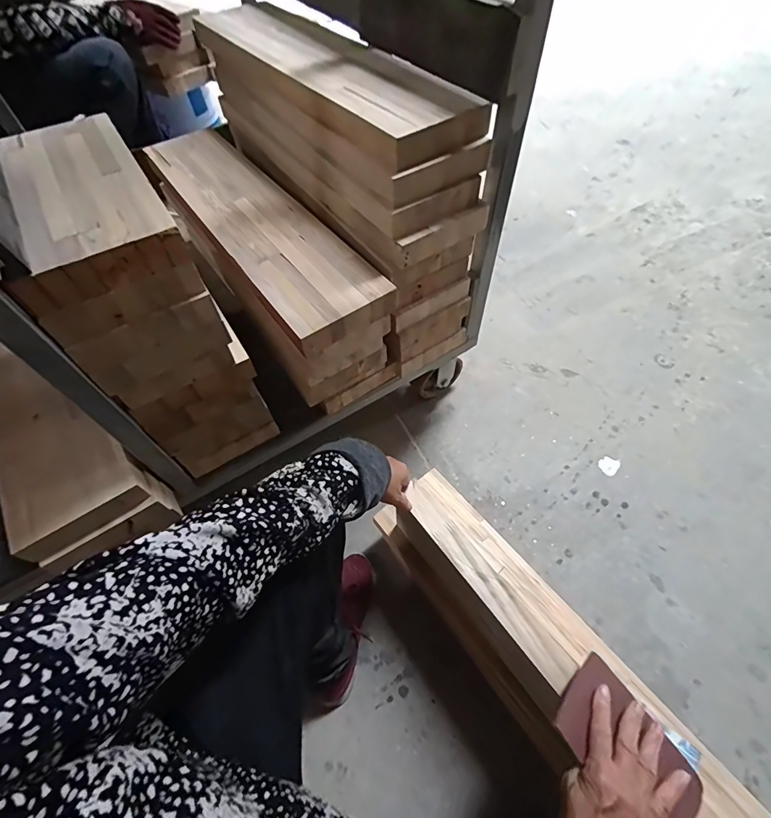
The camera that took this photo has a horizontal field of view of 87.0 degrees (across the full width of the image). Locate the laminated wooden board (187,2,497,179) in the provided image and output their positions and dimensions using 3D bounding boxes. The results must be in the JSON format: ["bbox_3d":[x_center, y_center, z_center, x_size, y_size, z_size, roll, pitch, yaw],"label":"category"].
[{"bbox_3d":[-0.106,-0.532,0.645,0.143,0.053,0.621,-32,61,-16],"label":"laminated wooden board"}]

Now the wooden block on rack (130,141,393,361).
[{"bbox_3d":[-0.222,-0.316,0.668,0.154,0.048,0.602,-32,61,-17],"label":"wooden block on rack"}]

